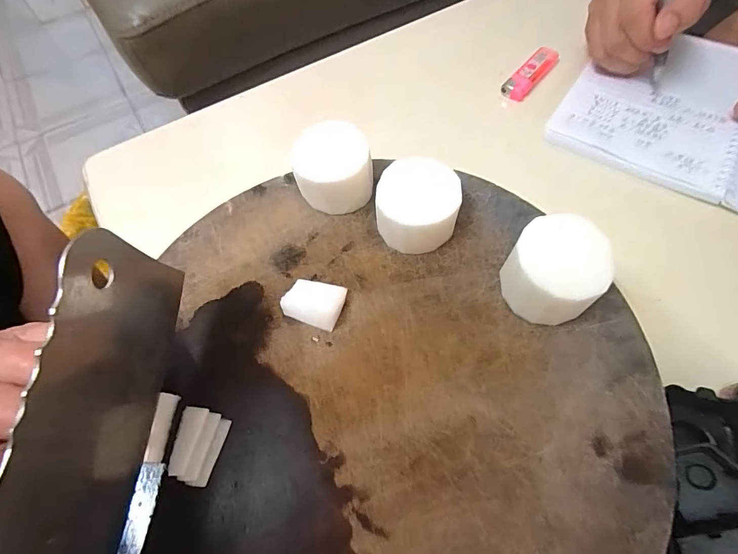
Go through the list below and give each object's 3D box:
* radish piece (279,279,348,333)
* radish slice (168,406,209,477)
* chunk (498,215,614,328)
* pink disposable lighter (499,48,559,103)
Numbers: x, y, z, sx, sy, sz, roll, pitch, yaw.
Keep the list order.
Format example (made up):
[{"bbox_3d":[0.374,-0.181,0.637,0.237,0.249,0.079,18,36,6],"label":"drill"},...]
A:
[{"bbox_3d":[-0.033,0.015,0.235,0.032,0.009,0.026,17,65,12],"label":"radish piece"},{"bbox_3d":[-0.093,0.083,0.199,0.013,0.004,0.032,5,63,6],"label":"radish slice"},{"bbox_3d":[0.103,-0.003,0.219,0.048,0.038,0.050,-1,62,3],"label":"chunk"},{"bbox_3d":[0.161,-0.200,0.385,0.020,0.018,0.083,38,71,20],"label":"pink disposable lighter"}]

